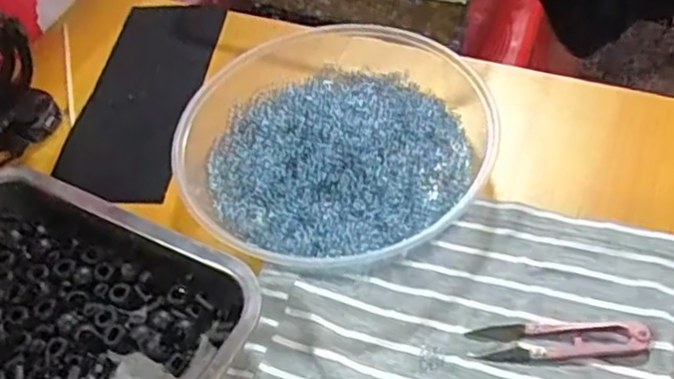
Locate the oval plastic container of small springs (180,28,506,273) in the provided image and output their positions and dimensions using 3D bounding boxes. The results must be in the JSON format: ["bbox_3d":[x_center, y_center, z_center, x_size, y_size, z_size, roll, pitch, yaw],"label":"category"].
[{"bbox_3d":[-0.005,-0.041,0.515,0.228,0.057,0.231,-15,56,-5],"label":"oval plastic container of small springs"}]

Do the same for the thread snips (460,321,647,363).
[{"bbox_3d":[0.132,0.088,0.405,0.102,0.007,0.024,-4,56,2],"label":"thread snips"}]

